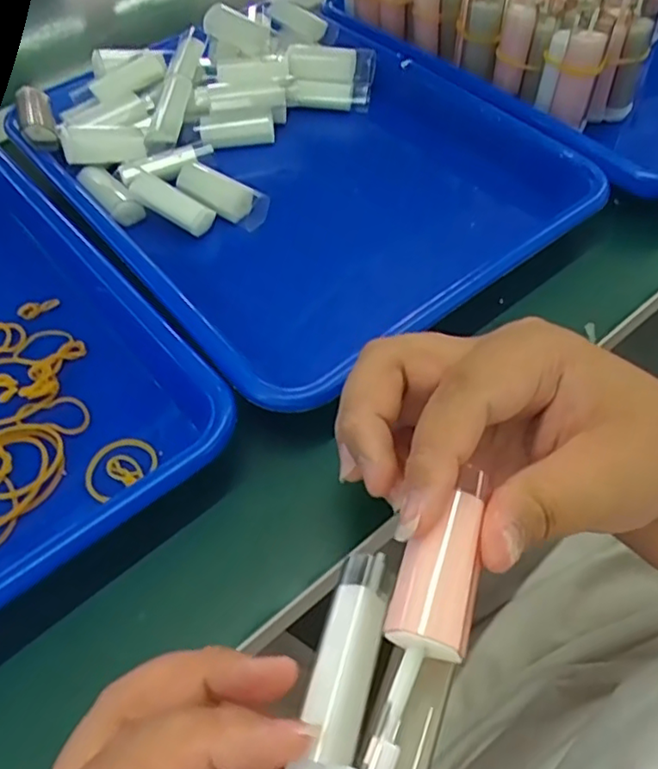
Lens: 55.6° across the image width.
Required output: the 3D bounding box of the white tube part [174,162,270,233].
[{"bbox_3d":[-0.068,-0.117,0.381,0.062,0.017,0.022,30,61,22],"label":"white tube part"}]

